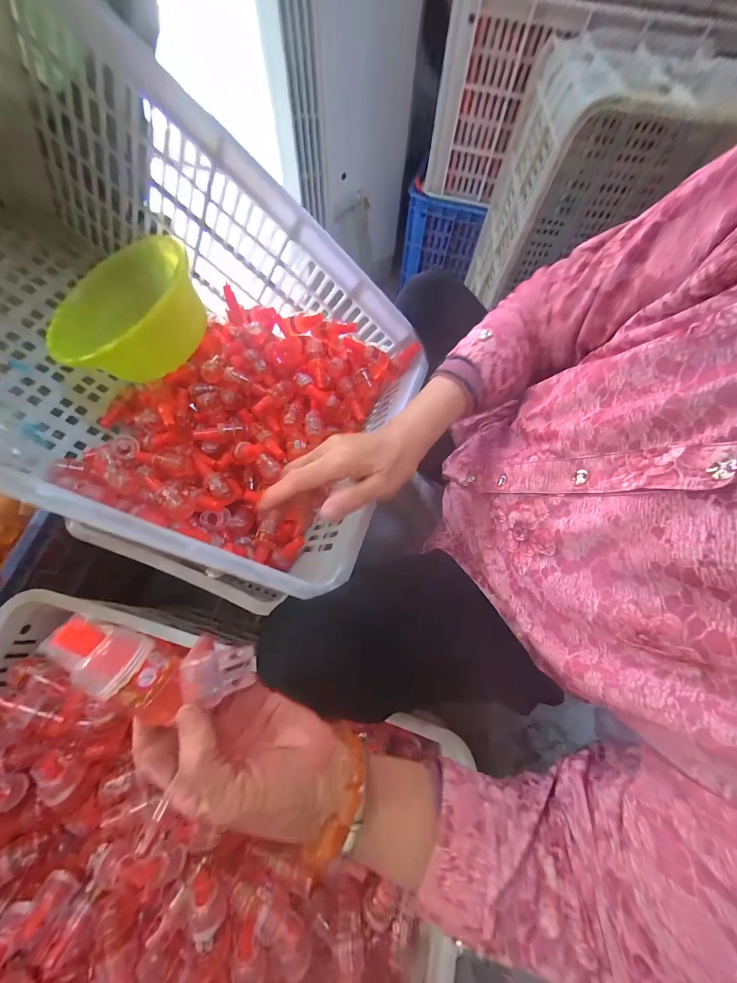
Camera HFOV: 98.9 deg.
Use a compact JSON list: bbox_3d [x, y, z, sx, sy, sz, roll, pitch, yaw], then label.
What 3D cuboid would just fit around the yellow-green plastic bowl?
[{"bbox_3d":[-0.341,-0.258,0.452,0.149,0.086,0.221,22,66,7],"label":"yellow-green plastic bowl"}]

